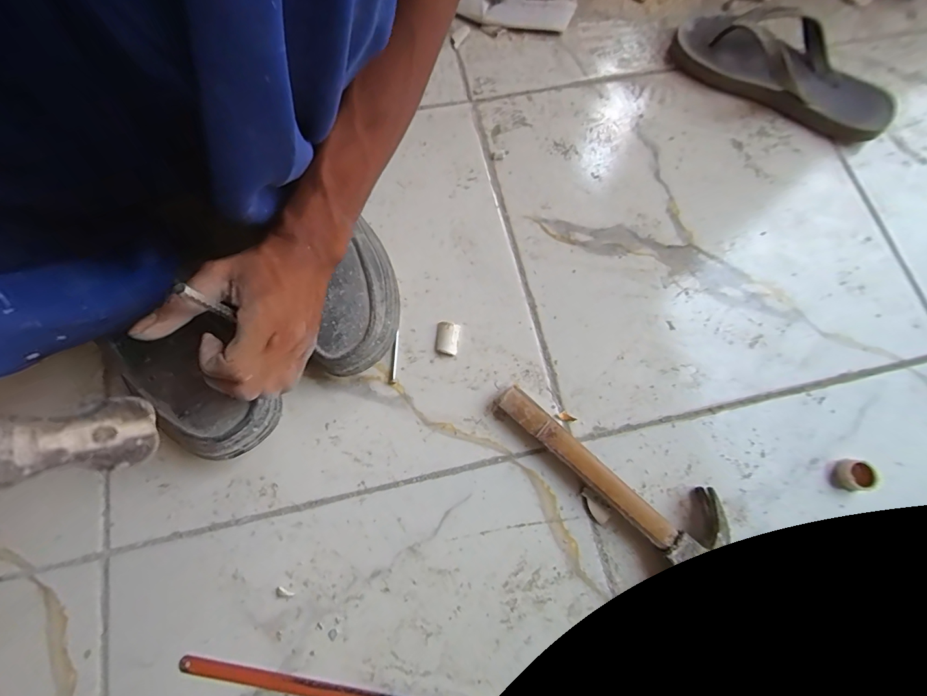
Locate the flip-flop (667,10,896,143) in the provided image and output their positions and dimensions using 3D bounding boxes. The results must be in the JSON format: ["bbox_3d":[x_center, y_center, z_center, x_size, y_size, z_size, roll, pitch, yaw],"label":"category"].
[{"bbox_3d":[0.379,-0.338,0.481,0.247,0.050,0.114,34,75,8],"label":"flip-flop"}]

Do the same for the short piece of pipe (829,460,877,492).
[{"bbox_3d":[0.344,0.114,0.362,0.026,0.018,0.025,-8,74,-4],"label":"short piece of pipe"}]

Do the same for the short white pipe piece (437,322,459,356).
[{"bbox_3d":[-0.016,-0.009,0.394,0.021,0.005,0.032,6,74,0],"label":"short white pipe piece"}]

